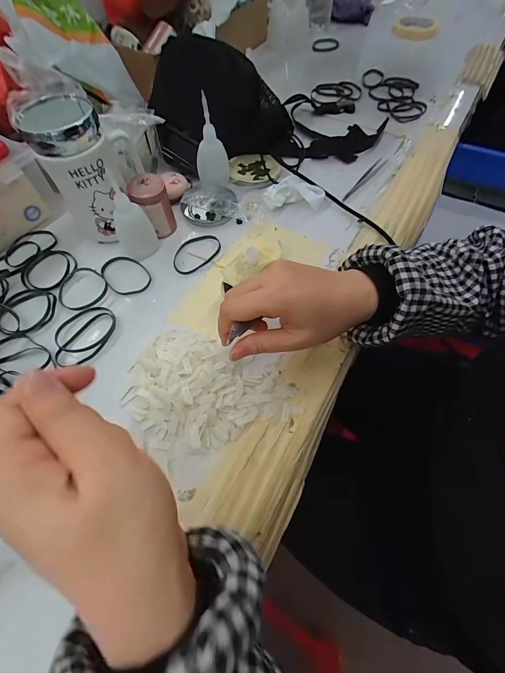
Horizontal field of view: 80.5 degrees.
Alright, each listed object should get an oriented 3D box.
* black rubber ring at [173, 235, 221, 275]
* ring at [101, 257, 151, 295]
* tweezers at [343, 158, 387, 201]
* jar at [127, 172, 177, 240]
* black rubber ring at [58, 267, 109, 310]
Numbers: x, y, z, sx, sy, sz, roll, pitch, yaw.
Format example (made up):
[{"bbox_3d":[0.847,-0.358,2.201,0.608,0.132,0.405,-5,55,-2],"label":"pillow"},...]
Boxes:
[{"bbox_3d":[-0.072,-0.108,0.387,0.074,0.008,0.047,-42,69,-16],"label":"black rubber ring"},{"bbox_3d":[-0.159,-0.077,0.372,0.070,0.005,0.049,39,69,19],"label":"ring"},{"bbox_3d":[0.171,-0.239,0.449,0.013,0.004,0.115,36,68,18],"label":"tweezers"},{"bbox_3d":[-0.128,-0.165,0.382,0.043,0.064,0.040,0,62,1],"label":"jar"},{"bbox_3d":[-0.203,-0.058,0.357,0.058,0.004,0.058,0,62,1],"label":"black rubber ring"}]

